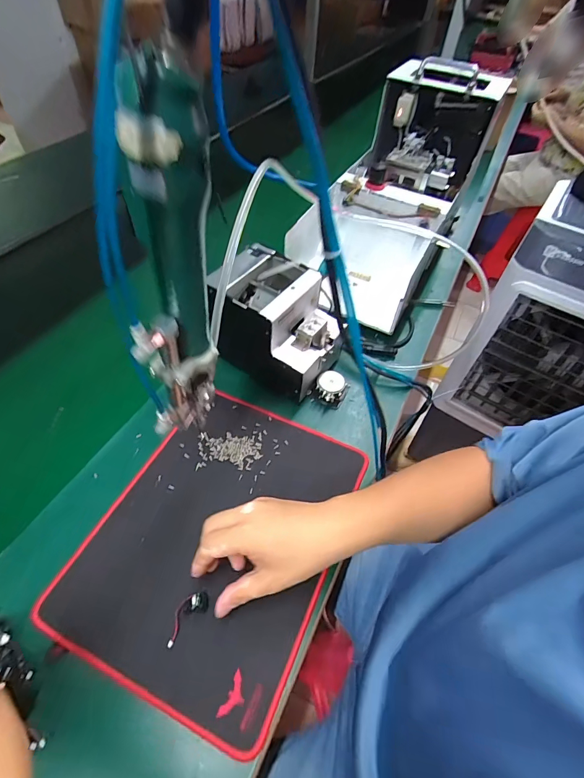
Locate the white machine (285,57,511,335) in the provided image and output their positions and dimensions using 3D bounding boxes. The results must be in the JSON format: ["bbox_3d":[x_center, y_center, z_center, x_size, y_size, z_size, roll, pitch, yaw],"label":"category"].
[{"bbox_3d":[0.197,-0.399,0.782,0.259,0.356,0.404,26,54,15],"label":"white machine"}]

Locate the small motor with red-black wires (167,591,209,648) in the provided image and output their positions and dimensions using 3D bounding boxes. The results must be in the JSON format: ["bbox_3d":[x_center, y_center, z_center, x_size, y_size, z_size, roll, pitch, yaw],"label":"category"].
[{"bbox_3d":[-0.113,0.240,0.399,0.022,0.013,0.056,39,58,23],"label":"small motor with red-black wires"}]

